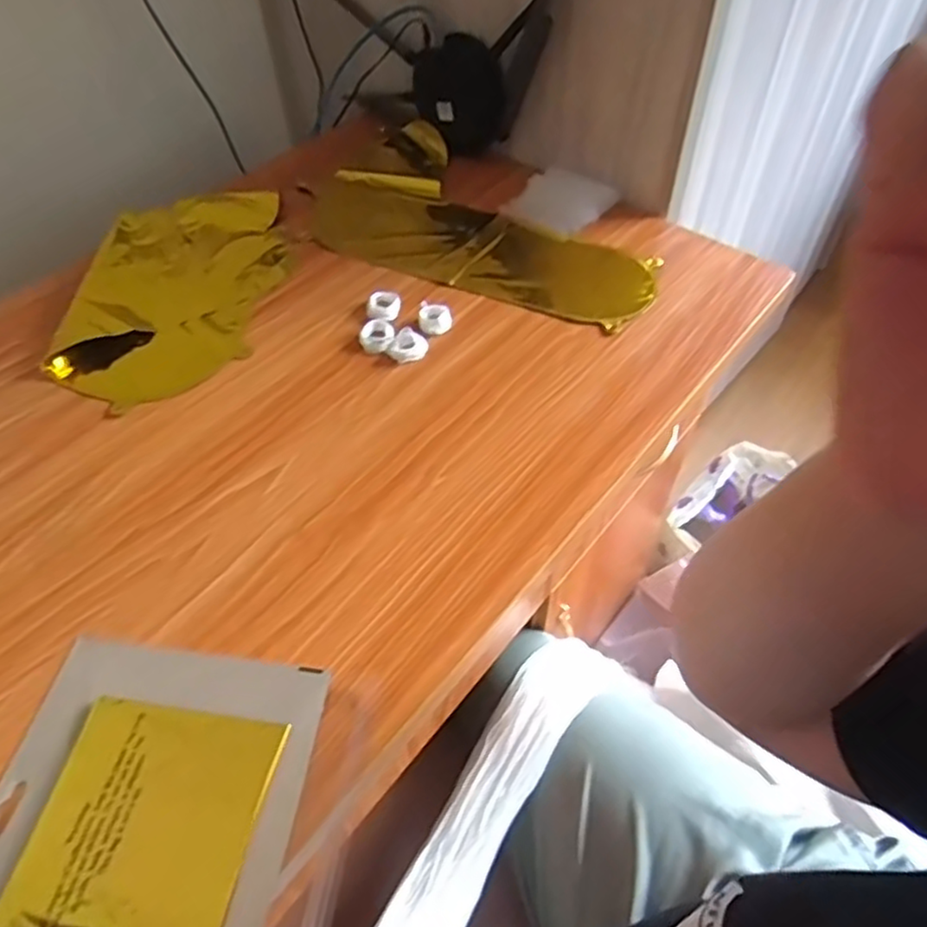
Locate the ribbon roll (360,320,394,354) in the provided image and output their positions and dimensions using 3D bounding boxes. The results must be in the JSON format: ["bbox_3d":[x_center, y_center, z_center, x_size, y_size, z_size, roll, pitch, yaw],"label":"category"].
[{"bbox_3d":[-0.074,-0.110,0.580,0.028,0.008,0.036,0,52,0],"label":"ribbon roll"}]

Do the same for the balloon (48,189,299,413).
[{"bbox_3d":[-0.263,-0.161,0.625,0.176,0.022,0.273,-2,52,-1],"label":"balloon"}]

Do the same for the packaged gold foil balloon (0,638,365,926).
[{"bbox_3d":[-0.159,0.190,0.343,0.187,0.013,0.187,6,52,5],"label":"packaged gold foil balloon"}]

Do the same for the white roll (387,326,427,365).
[{"bbox_3d":[-0.047,-0.099,0.569,0.030,0.010,0.031,0,52,0],"label":"white roll"}]

